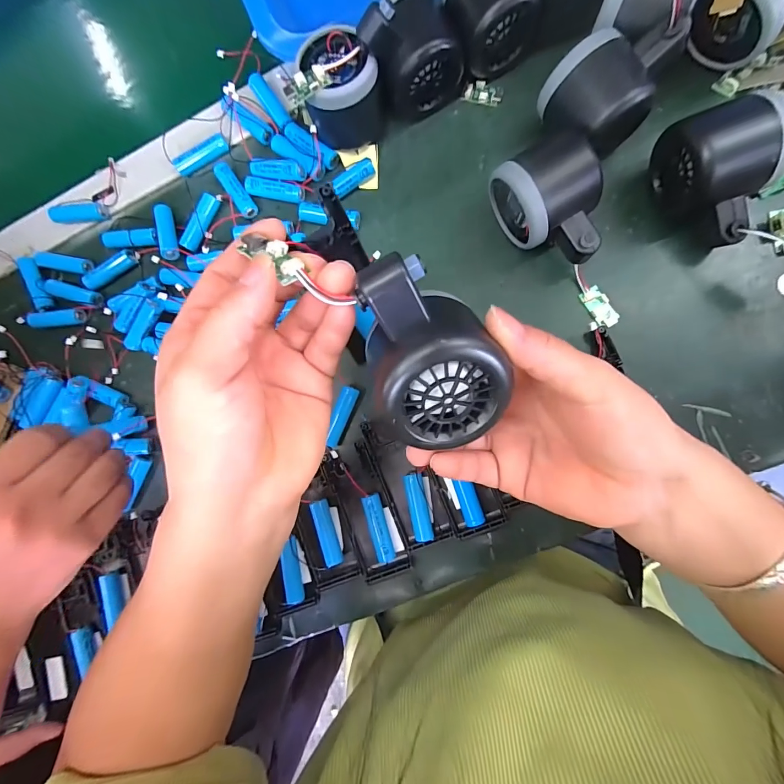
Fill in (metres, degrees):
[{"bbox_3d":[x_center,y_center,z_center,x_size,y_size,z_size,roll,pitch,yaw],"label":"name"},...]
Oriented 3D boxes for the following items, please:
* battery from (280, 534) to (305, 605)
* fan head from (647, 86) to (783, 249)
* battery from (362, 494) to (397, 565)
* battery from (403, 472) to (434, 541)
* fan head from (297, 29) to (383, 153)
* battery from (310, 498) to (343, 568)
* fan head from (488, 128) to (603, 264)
[{"bbox_3d":[-0.078,0.140,0.301,0.012,0.012,0.048,-11,87,8],"label":"battery"},{"bbox_3d":[0.210,-0.138,0.244,0.052,0.055,0.080,-19,86,8],"label":"fan head"},{"bbox_3d":[-0.010,0.103,0.293,0.015,0.016,0.050,-17,86,8],"label":"battery"},{"bbox_3d":[0.020,0.086,0.289,0.014,0.013,0.049,-12,87,8],"label":"battery"},{"bbox_3d":[-0.035,-0.224,0.284,0.053,0.047,0.058,-3,88,9],"label":"fan head"},{"bbox_3d":[-0.050,0.109,0.298,0.013,0.011,0.049,-18,86,8],"label":"battery"},{"bbox_3d":[0.108,-0.124,0.263,0.059,0.054,0.076,-19,86,8],"label":"fan head"}]

